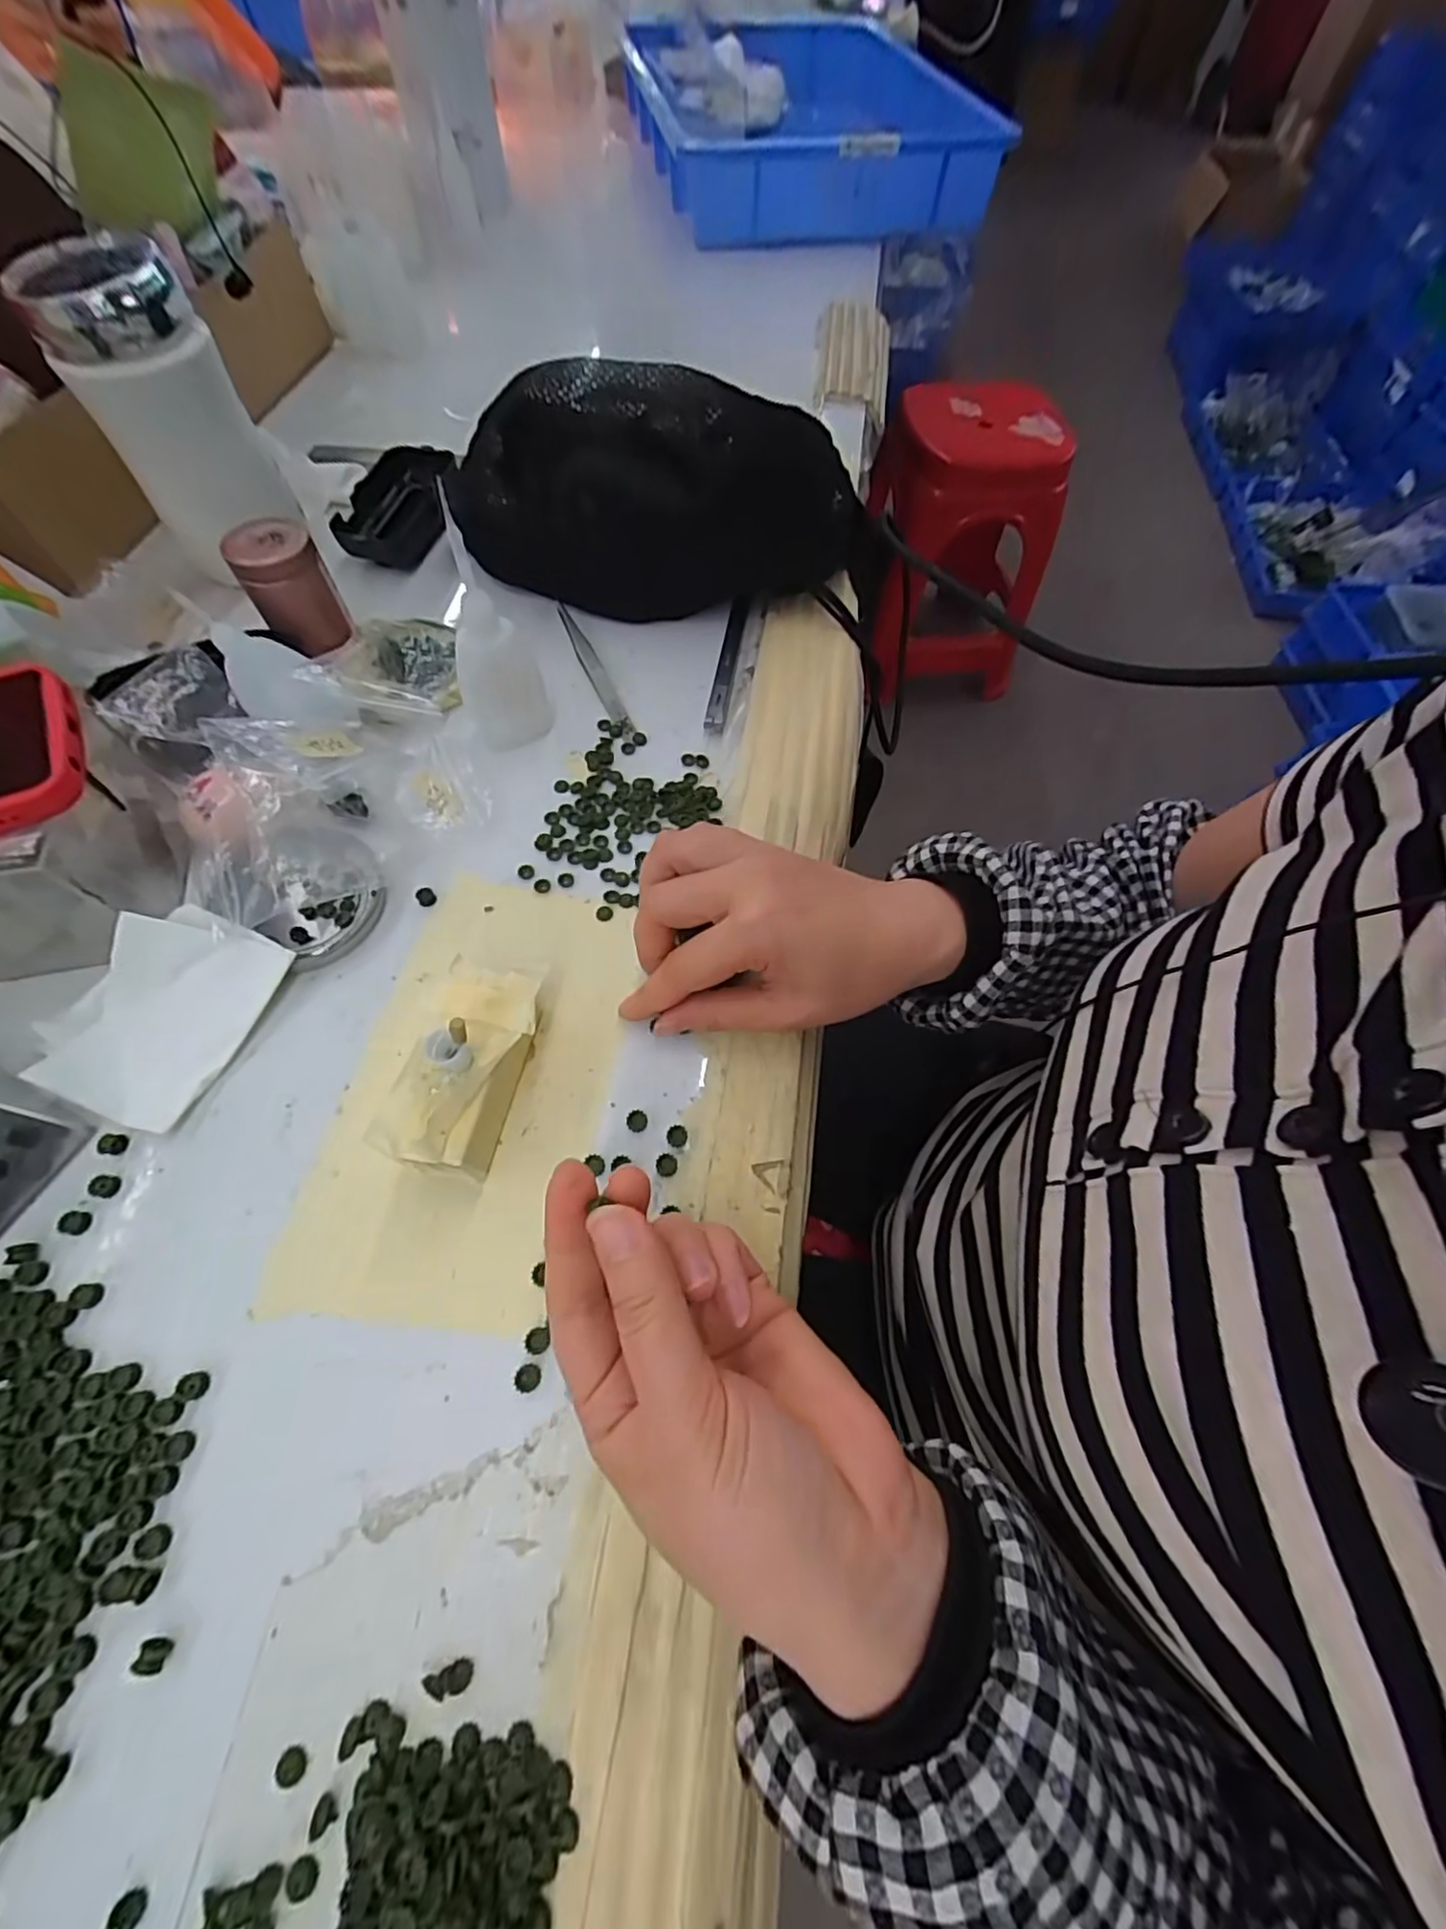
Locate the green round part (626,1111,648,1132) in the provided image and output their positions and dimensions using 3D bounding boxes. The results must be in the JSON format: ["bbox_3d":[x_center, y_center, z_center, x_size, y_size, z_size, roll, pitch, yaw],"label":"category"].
[{"bbox_3d":[-0.037,0.067,0.275,0.009,0.004,0.009,1,63,-2],"label":"green round part"}]

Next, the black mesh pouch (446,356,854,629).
[{"bbox_3d":[-0.032,-0.293,0.400,0.242,0.100,0.098,7,63,1],"label":"black mesh pouch"}]

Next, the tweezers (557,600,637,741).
[{"bbox_3d":[-0.081,-0.185,0.398,0.012,0.005,0.125,-21,66,-13],"label":"tweezers"}]

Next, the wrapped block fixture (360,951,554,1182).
[{"bbox_3d":[-0.102,0.040,0.266,0.043,0.039,0.087,13,63,3],"label":"wrapped block fixture"}]

